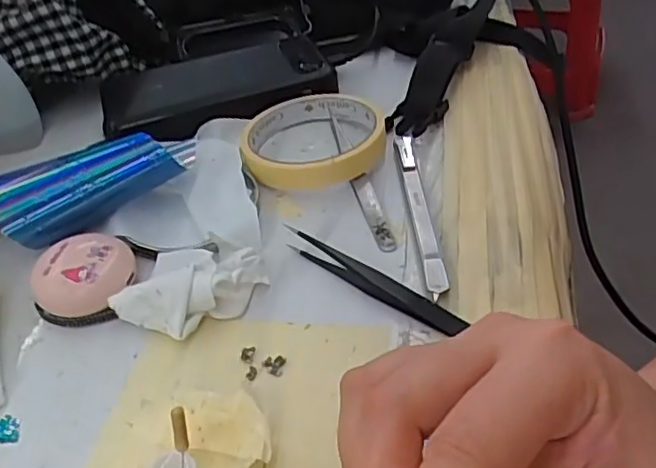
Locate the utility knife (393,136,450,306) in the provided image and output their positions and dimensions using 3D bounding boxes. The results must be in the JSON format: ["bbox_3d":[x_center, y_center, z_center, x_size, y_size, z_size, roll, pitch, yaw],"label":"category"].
[{"bbox_3d":[0.050,-0.016,0.344,0.011,0.008,0.134,-5,42,0],"label":"utility knife"}]

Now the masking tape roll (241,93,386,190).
[{"bbox_3d":[-0.009,-0.060,0.390,0.086,0.020,0.088,-3,42,2],"label":"masking tape roll"}]

